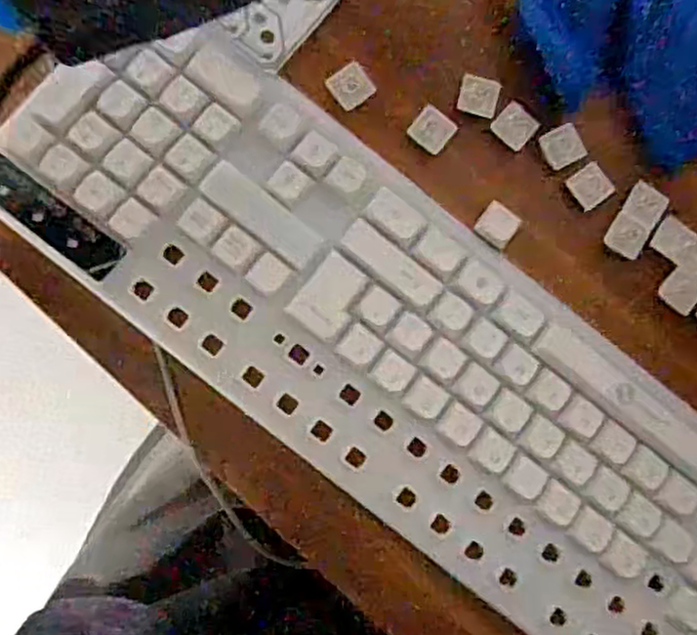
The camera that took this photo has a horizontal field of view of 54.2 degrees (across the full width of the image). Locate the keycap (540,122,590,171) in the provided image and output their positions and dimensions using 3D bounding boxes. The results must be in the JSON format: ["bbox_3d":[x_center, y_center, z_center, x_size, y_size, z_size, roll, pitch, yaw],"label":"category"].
[{"bbox_3d":[0.102,-0.081,0.323,0.019,0.004,0.018,-27,88,-8],"label":"keycap"}]

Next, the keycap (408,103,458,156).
[{"bbox_3d":[0.039,-0.088,0.316,0.018,0.004,0.018,38,82,-2],"label":"keycap"}]

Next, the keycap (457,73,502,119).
[{"bbox_3d":[0.062,-0.105,0.320,0.019,0.004,0.018,13,83,-5],"label":"keycap"}]

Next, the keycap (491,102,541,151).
[{"bbox_3d":[0.079,-0.091,0.323,0.018,0.004,0.017,40,81,-1],"label":"keycap"}]

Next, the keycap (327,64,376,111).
[{"bbox_3d":[0.002,-0.107,0.313,0.019,0.004,0.018,-37,90,-9],"label":"keycap"}]

